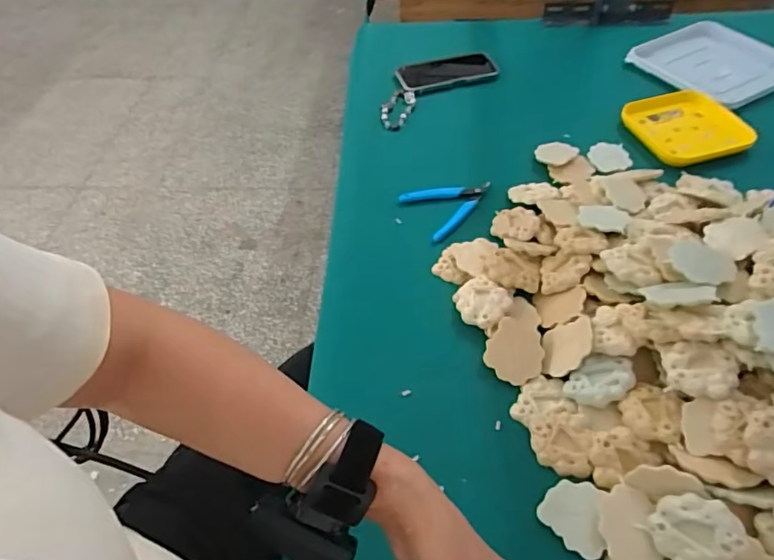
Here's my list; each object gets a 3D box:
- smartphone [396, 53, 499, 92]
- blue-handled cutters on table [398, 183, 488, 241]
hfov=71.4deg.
[{"bbox_3d":[0.106,-0.369,0.944,0.165,0.009,0.083,-14,50,-9],"label":"smartphone"},{"bbox_3d":[0.089,-0.105,0.721,0.117,0.009,0.095,-25,53,-18],"label":"blue-handled cutters on table"}]

